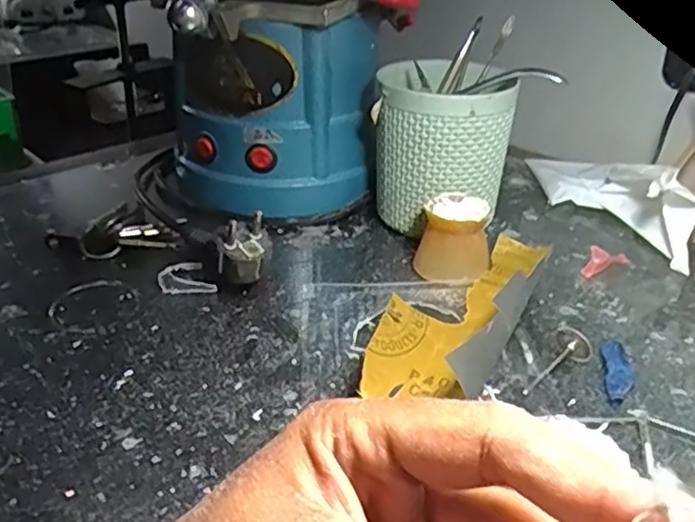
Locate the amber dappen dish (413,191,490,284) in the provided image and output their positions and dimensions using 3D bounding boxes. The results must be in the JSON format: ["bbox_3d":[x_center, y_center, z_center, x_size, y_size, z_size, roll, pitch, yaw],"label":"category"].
[{"bbox_3d":[0.070,-0.015,0.447,0.045,0.042,0.051,4,31,5],"label":"amber dappen dish"}]

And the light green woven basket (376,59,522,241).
[{"bbox_3d":[0.068,-0.081,0.496,0.092,0.107,0.095,4,31,6],"label":"light green woven basket"}]

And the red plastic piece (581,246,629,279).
[{"bbox_3d":[0.173,0.000,0.455,0.034,0.017,0.012,-13,33,-22],"label":"red plastic piece"}]

